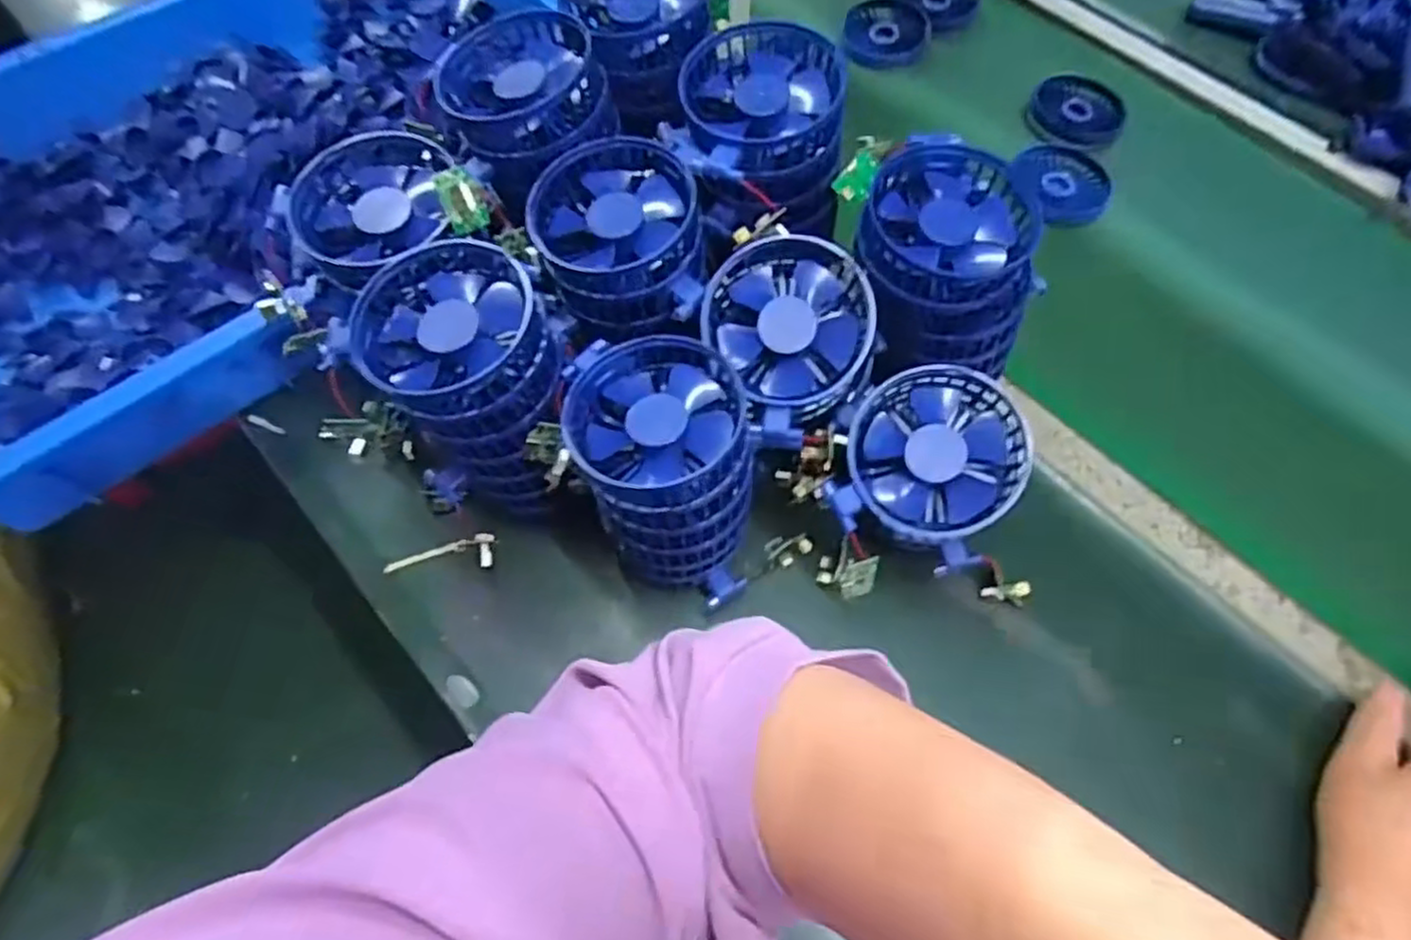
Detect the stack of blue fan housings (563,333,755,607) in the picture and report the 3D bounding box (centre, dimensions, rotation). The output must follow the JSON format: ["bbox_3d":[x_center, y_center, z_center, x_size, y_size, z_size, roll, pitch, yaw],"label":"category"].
[{"bbox_3d":[-0.021,0.004,0.413,0.099,0.129,0.108,-8,63,-7],"label":"stack of blue fan housings"}]

